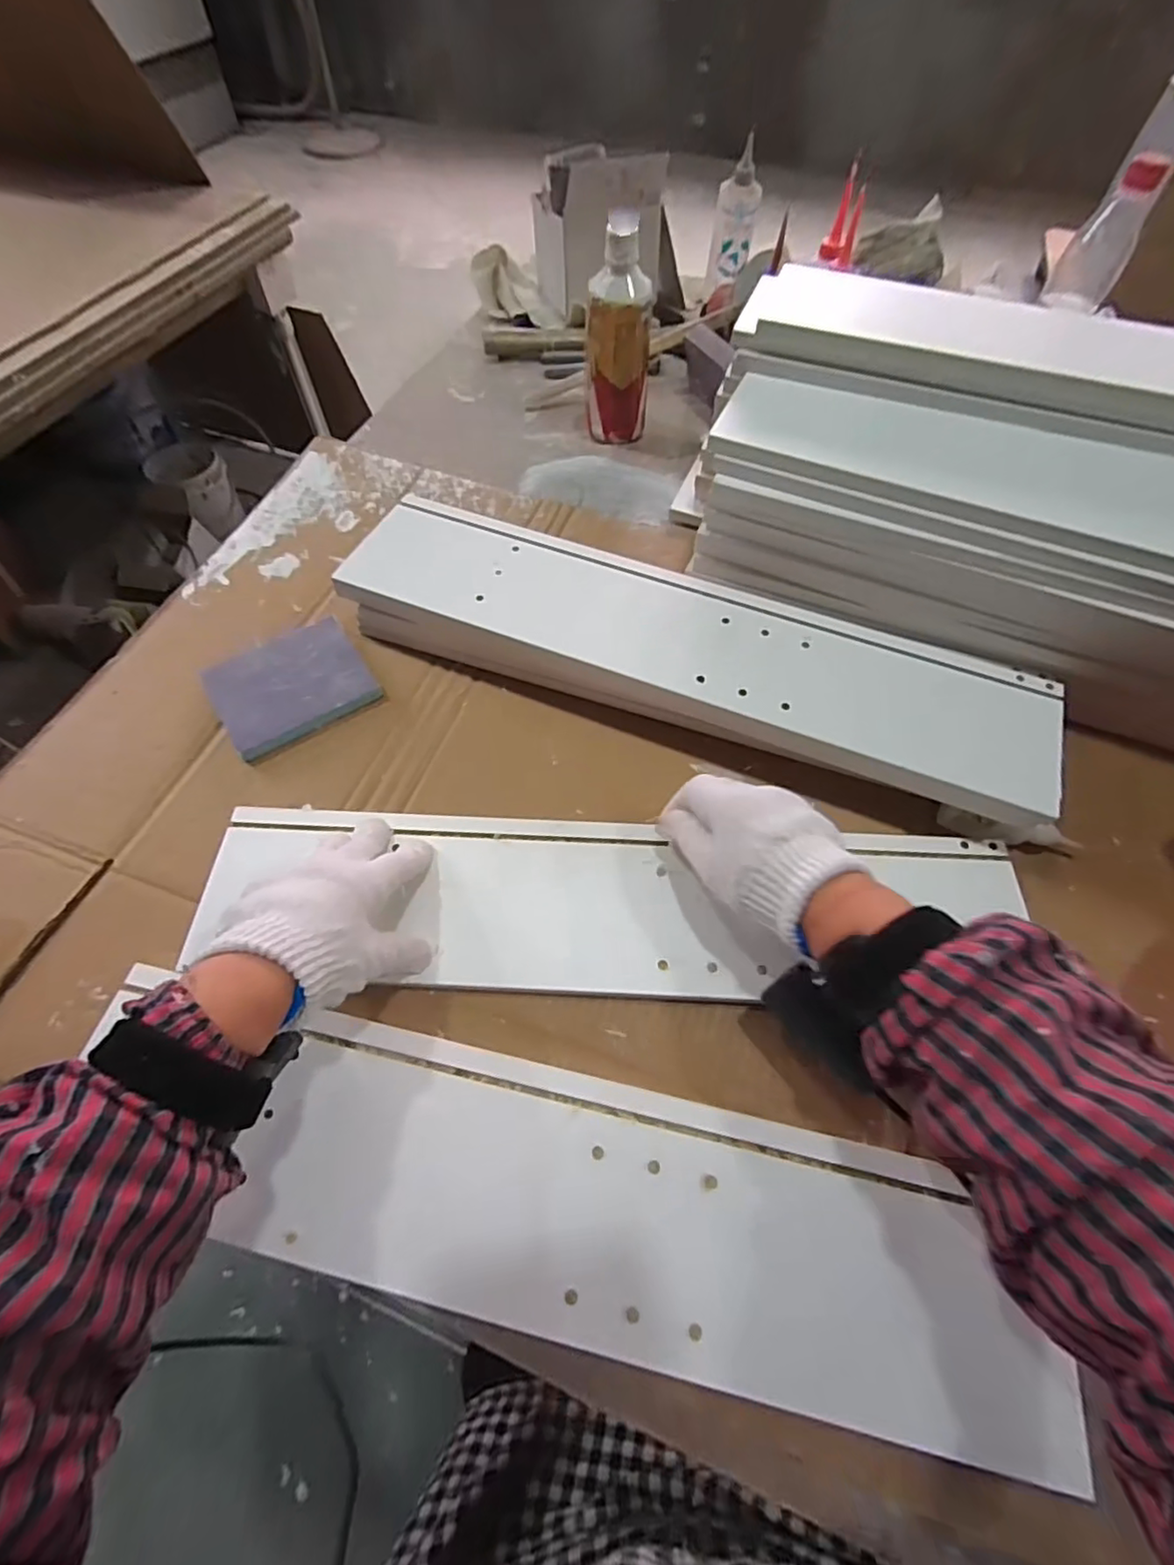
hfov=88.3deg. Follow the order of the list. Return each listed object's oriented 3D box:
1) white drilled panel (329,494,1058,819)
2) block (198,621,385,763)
[{"bbox_3d":[0.070,-0.113,0.468,0.545,0.024,0.123,22,64,10],"label":"white drilled panel"},{"bbox_3d":[-0.245,-0.083,0.502,0.116,0.014,0.102,-32,68,-16],"label":"block"}]

